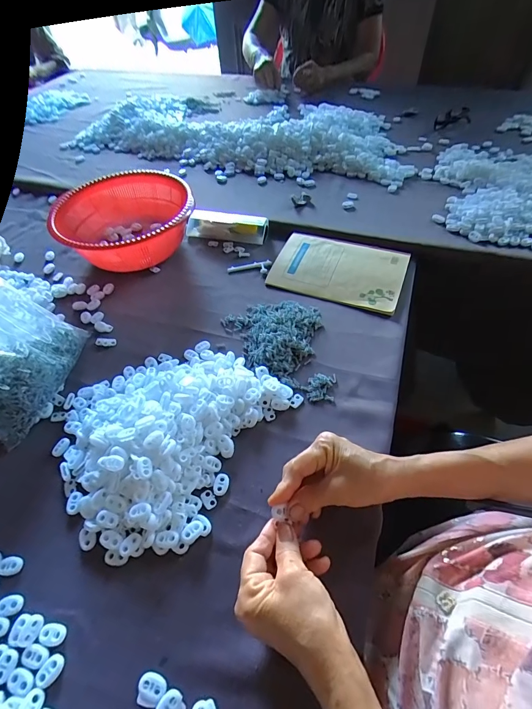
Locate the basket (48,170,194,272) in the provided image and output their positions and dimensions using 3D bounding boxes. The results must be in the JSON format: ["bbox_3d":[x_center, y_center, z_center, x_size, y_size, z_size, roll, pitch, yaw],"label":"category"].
[{"bbox_3d":[-0.244,-0.231,0.624,0.226,0.085,0.240,-22,54,-13],"label":"basket"}]

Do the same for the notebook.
[{"bbox_3d":[0.119,-0.142,0.576,0.205,0.014,0.141,17,55,17],"label":"notebook"}]

